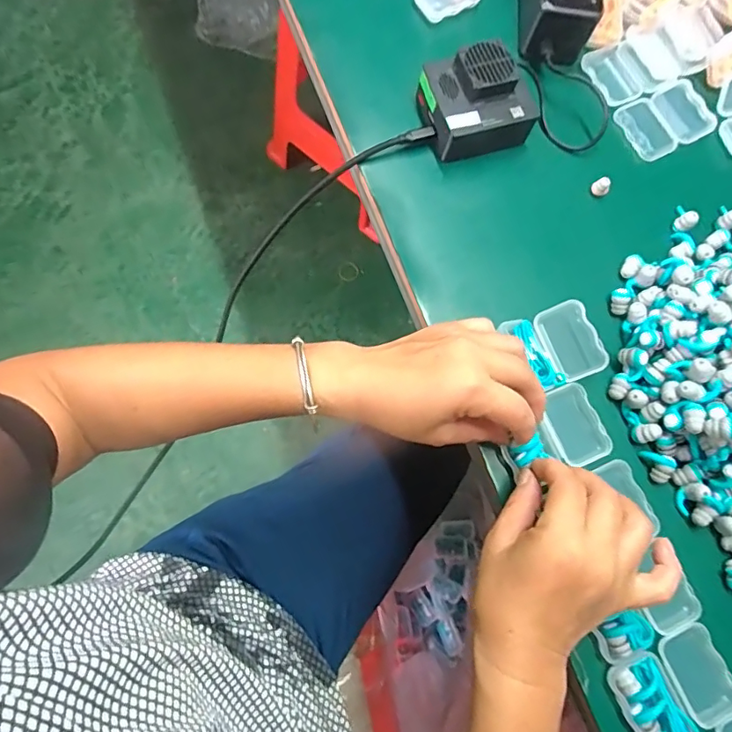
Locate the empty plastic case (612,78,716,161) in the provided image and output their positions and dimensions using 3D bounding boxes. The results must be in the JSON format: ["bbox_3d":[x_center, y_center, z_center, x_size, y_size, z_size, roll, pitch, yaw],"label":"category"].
[{"bbox_3d":[0.263,-0.216,0.443,0.080,0.010,0.055,-25,79,-11],"label":"empty plastic case"}]

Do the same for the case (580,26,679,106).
[{"bbox_3d":[0.236,-0.265,0.452,0.079,0.016,0.057,-25,79,-11],"label":"case"}]

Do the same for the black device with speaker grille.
[{"bbox_3d":[0.090,-0.213,0.403,0.082,0.043,0.067,-16,77,-9],"label":"black device with speaker grille"}]

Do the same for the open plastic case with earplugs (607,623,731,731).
[{"bbox_3d":[0.197,0.207,0.322,0.074,0.021,0.057,-22,79,-10],"label":"open plastic case with earplugs"}]

